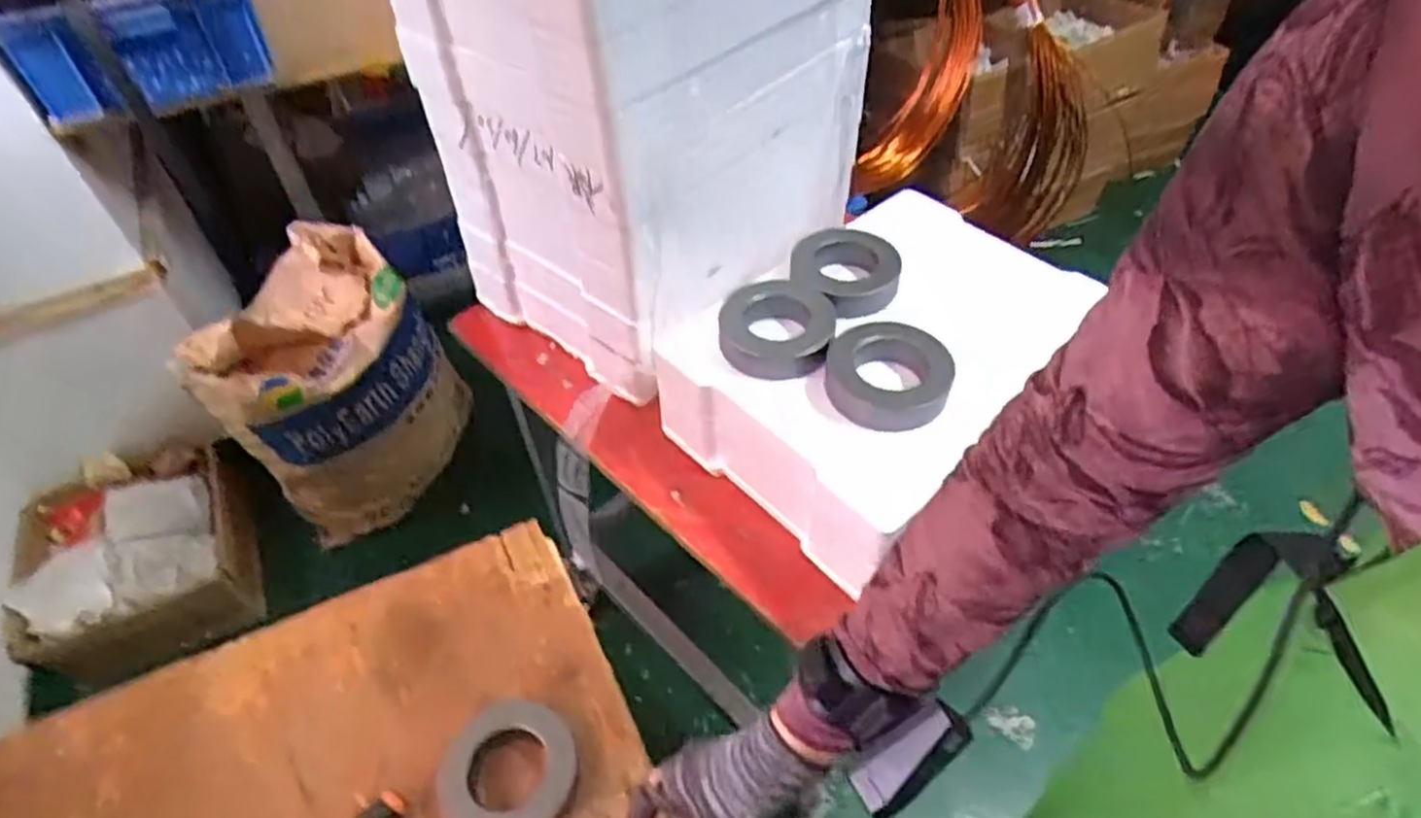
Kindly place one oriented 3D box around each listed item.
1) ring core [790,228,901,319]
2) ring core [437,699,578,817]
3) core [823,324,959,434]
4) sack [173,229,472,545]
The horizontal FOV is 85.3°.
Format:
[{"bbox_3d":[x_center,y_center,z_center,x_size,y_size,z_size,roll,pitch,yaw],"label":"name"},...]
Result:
[{"bbox_3d":[0.133,-0.134,0.756,0.091,0.039,0.096,0,49,0],"label":"ring core"},{"bbox_3d":[-0.160,0.291,0.613,0.107,0.040,0.104,0,49,0],"label":"ring core"},{"bbox_3d":[0.152,-0.029,0.664,0.104,0.031,0.100,0,49,0],"label":"core"},{"bbox_3d":[-0.623,-0.022,1.363,0.292,0.510,0.301,-1,49,0],"label":"sack"}]

